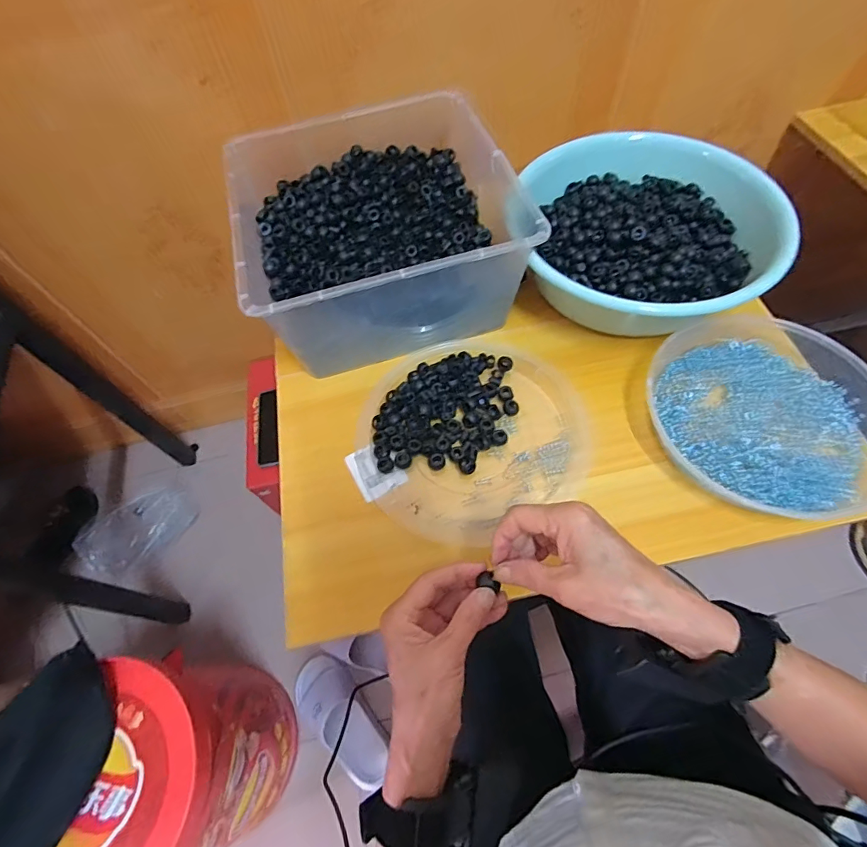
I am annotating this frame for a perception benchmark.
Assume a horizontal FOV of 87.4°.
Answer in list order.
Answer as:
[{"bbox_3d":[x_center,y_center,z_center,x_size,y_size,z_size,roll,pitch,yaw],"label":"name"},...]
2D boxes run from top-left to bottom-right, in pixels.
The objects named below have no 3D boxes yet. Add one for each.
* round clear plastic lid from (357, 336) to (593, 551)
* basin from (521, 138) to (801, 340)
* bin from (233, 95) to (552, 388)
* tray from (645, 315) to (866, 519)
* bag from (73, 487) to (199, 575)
[{"bbox_3d":[0.041,0.004,0.485,0.238,0.022,0.216,-25,63,-10],"label":"round clear plastic lid"},{"bbox_3d":[0.252,-0.221,0.543,0.264,0.101,0.269,-2,61,3],"label":"basin"},{"bbox_3d":[-0.068,-0.233,0.550,0.288,0.133,0.308,-17,62,-5],"label":"bin"},{"bbox_3d":[0.339,-0.023,0.468,0.217,0.035,0.235,2,61,5],"label":"tray"},{"bbox_3d":[-0.646,0.224,0.985,0.251,0.037,0.163,-23,62,-9],"label":"bag"}]

